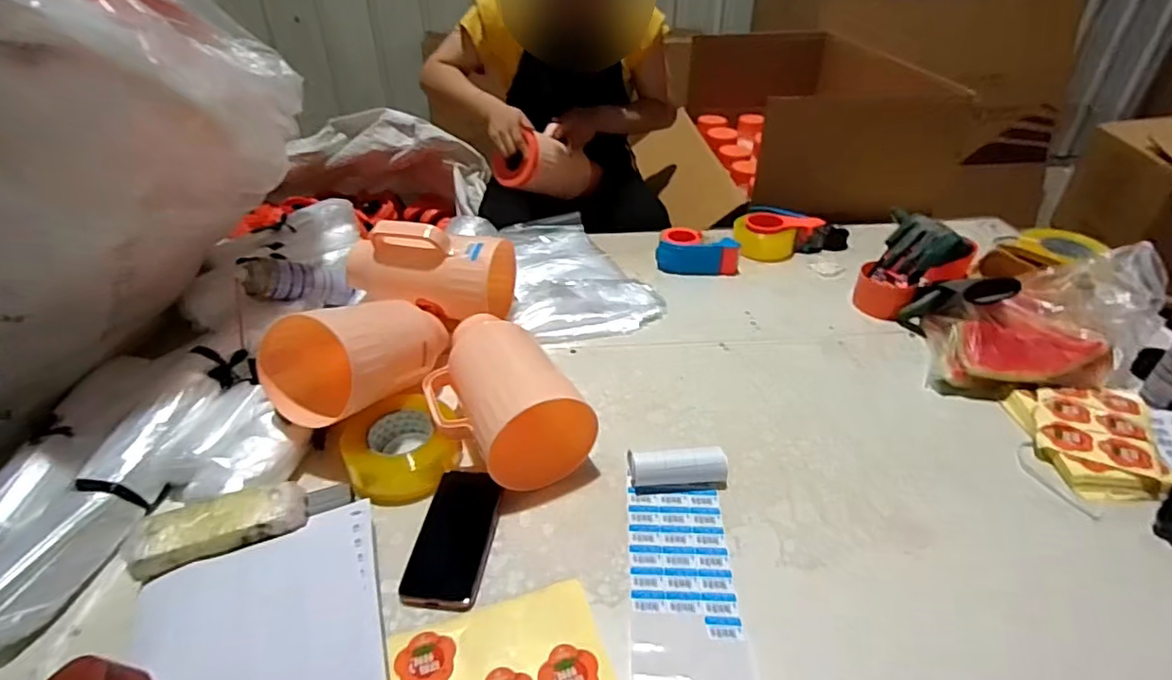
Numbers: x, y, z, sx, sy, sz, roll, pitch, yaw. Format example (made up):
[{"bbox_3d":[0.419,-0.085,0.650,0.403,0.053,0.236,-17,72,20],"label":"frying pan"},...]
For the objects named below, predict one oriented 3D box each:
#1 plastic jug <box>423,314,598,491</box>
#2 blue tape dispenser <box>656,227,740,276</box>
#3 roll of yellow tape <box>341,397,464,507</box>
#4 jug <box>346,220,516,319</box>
[{"bbox_3d":[-0.106,0.077,0.734,0.149,0.141,0.209,-21,41,-26],"label":"plastic jug"},{"bbox_3d":[0.217,-0.169,1.138,0.157,0.053,0.077,7,37,10],"label":"blue tape dispenser"},{"bbox_3d":[-0.227,0.131,0.731,0.135,0.064,0.128,0,36,0],"label":"roll of yellow tape"},{"bbox_3d":[-0.243,-0.121,0.908,0.246,0.134,0.114,8,37,11],"label":"jug"}]

